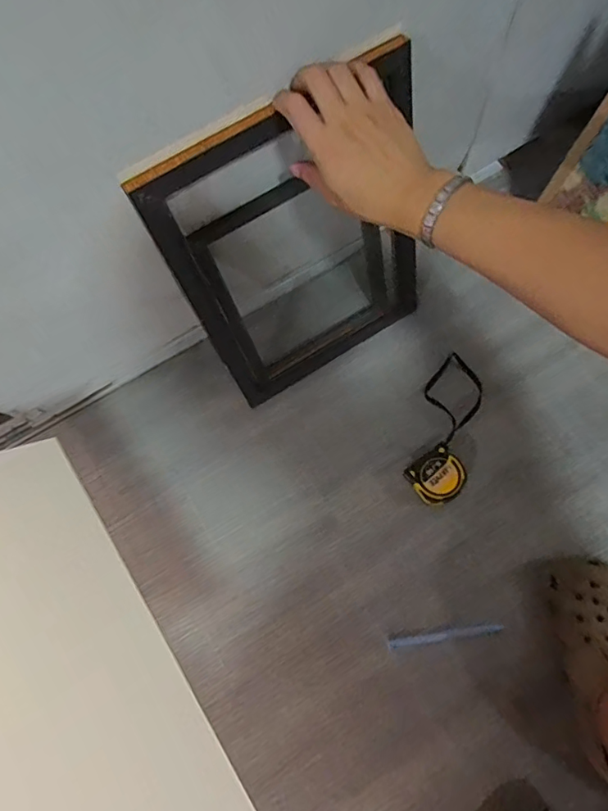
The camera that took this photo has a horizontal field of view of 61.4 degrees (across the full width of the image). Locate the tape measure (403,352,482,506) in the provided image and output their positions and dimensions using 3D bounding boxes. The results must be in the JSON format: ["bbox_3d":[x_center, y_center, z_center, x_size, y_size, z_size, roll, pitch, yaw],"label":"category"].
[{"bbox_3d":[0.194,0.028,0.697,0.080,0.039,0.213,17,76,8],"label":"tape measure"}]

